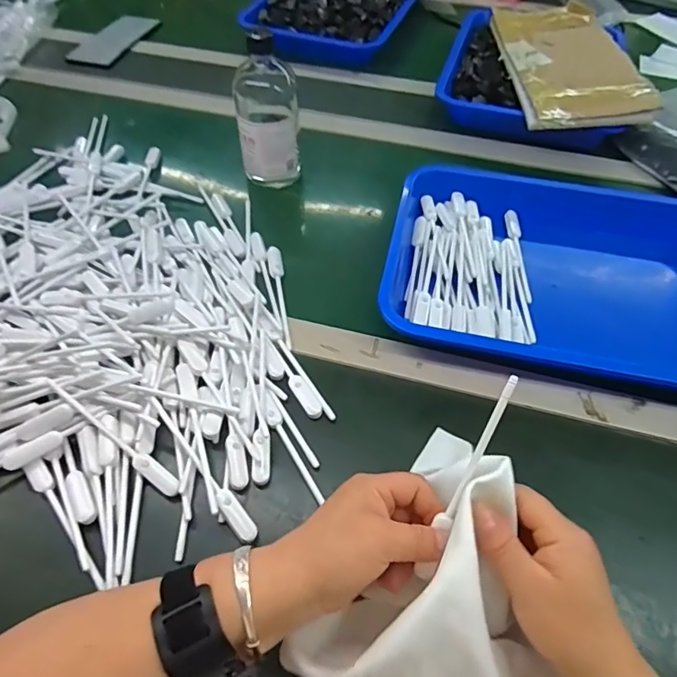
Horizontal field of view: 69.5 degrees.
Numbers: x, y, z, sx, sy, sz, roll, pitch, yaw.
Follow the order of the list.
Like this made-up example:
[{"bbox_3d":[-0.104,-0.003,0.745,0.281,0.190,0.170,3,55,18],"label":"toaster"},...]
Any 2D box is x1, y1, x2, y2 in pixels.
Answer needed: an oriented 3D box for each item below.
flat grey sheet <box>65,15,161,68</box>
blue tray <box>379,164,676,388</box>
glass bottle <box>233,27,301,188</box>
[{"bbox_3d":[-0.391,-0.527,0.864,0.072,0.012,0.186,27,60,3],"label":"flat grey sheet"},{"bbox_3d":[0.247,-0.090,0.533,0.371,0.043,0.309,14,55,9],"label":"blue tray"},{"bbox_3d":[-0.085,-0.261,0.587,0.073,0.162,0.060,-2,54,-3],"label":"glass bottle"}]

